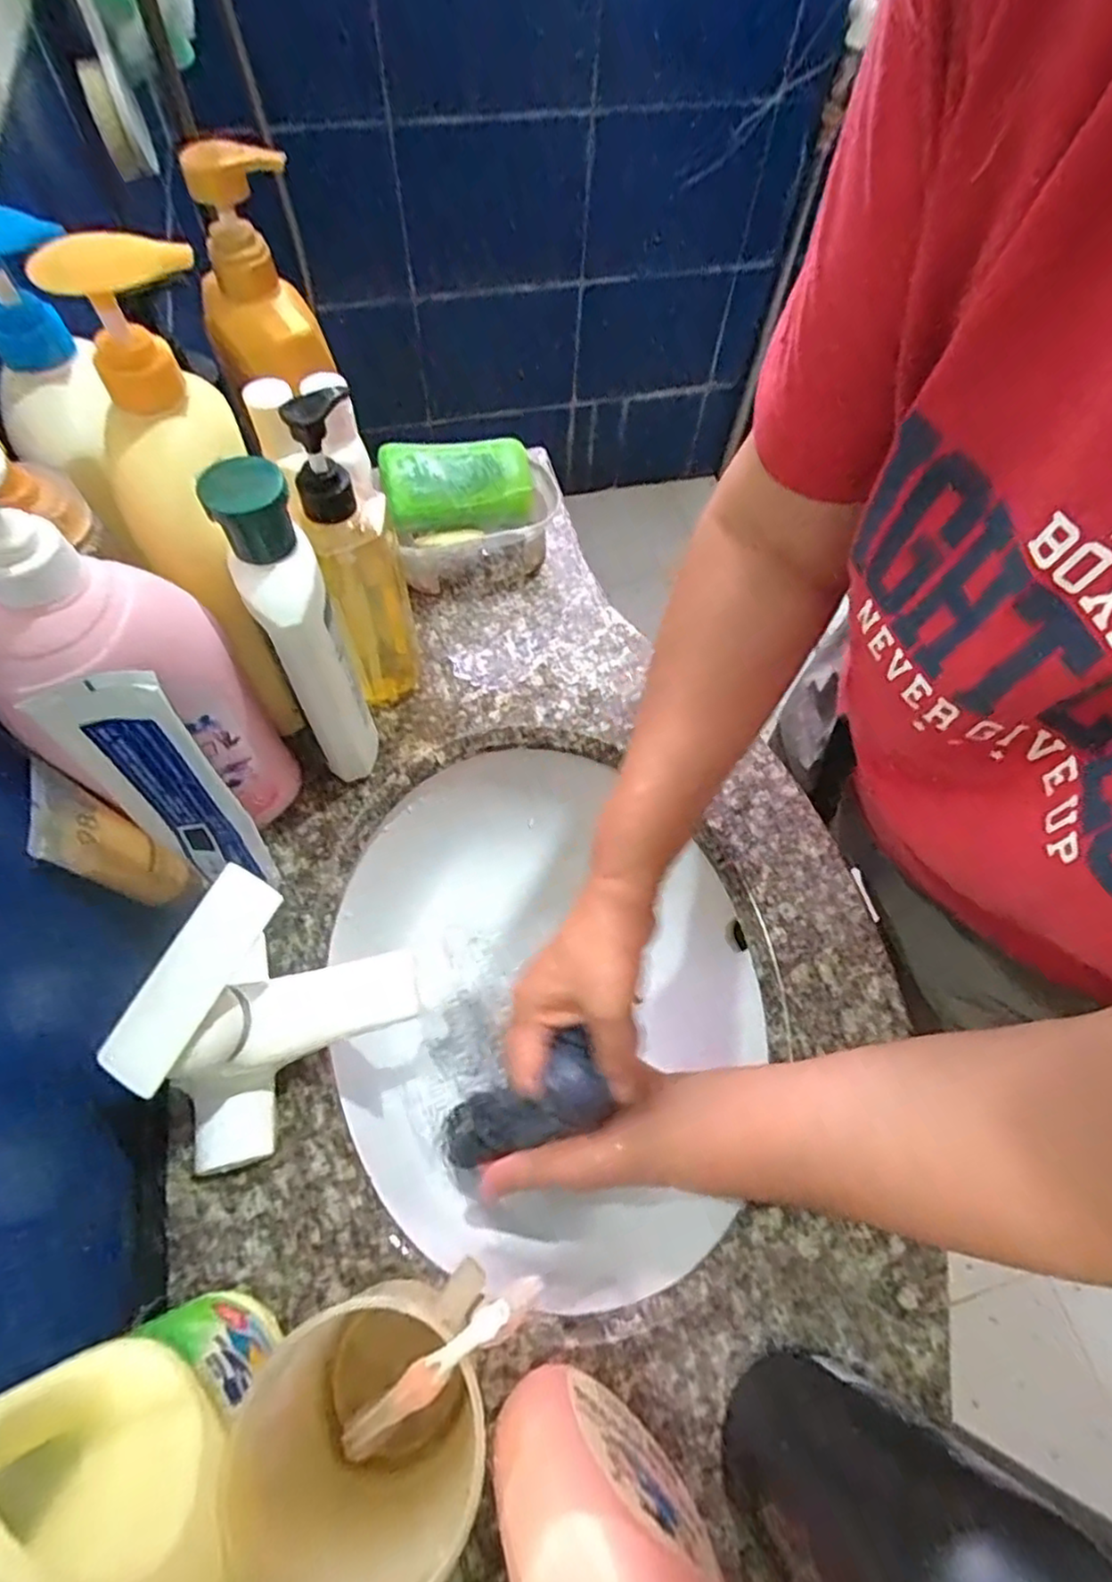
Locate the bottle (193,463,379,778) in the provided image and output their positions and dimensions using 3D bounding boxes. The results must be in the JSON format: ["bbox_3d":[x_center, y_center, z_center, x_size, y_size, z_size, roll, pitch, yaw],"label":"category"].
[{"bbox_3d":[-0.142,-0.078,0.405,0.043,0.228,0.060,-24,66,-14],"label":"bottle"}]

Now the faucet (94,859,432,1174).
[{"bbox_3d":[-0.155,0.117,0.359,0.145,0.122,0.096,-37,69,-19],"label":"faucet"}]

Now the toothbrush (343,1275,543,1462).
[{"bbox_3d":[-0.047,0.220,0.254,0.013,0.171,0.009,43,30,18],"label":"toothbrush"}]

